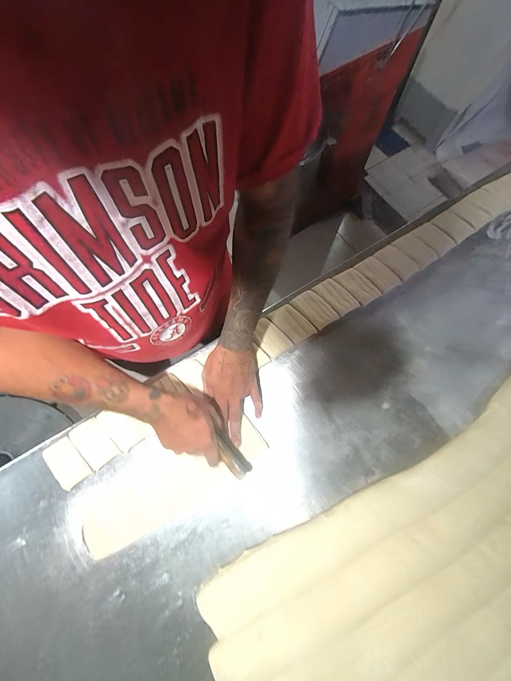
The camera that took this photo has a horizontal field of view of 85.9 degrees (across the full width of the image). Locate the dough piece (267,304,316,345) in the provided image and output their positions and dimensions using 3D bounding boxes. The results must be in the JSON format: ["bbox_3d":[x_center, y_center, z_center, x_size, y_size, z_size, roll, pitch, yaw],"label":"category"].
[{"bbox_3d":[0.076,-0.036,0.578,0.056,0.009,0.091,-42,78,-12],"label":"dough piece"}]

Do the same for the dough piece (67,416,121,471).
[{"bbox_3d":[-0.301,0.192,0.510,0.053,0.008,0.086,-41,78,-12],"label":"dough piece"}]

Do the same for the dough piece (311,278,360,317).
[{"bbox_3d":[0.175,-0.096,0.598,0.052,0.010,0.092,-41,78,-12],"label":"dough piece"}]

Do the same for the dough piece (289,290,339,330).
[{"bbox_3d":[0.126,-0.066,0.587,0.056,0.009,0.091,-42,78,-13],"label":"dough piece"}]

